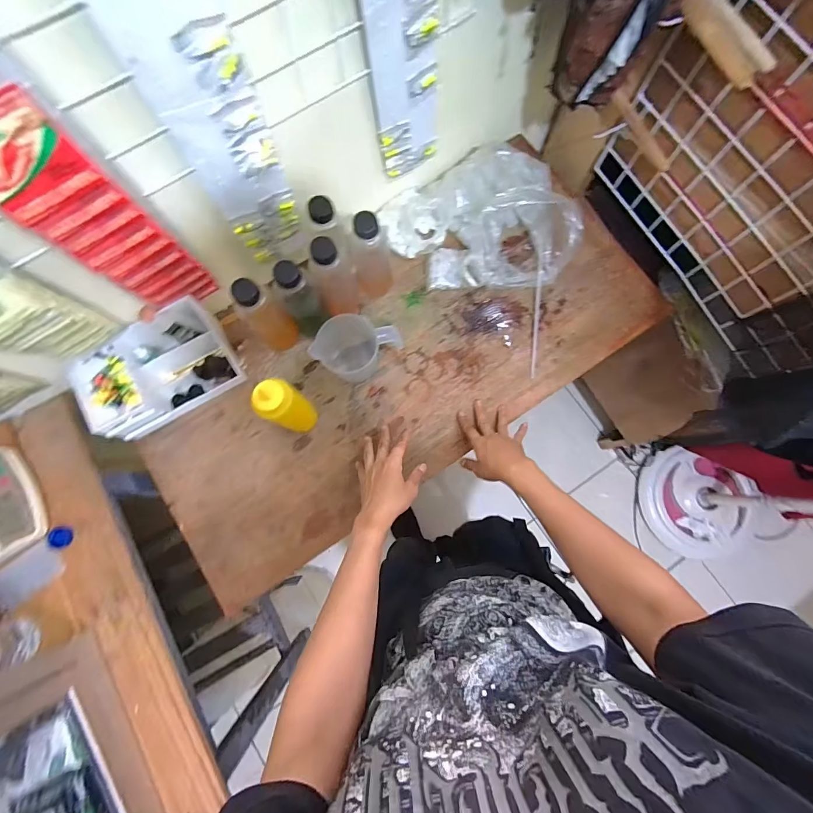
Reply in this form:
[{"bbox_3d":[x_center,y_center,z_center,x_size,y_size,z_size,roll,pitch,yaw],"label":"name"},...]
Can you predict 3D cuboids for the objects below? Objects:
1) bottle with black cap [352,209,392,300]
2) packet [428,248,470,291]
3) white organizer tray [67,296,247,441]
[{"bbox_3d":[-0.060,-0.263,0.673,0.062,0.184,0.061,-9,79,-1],"label":"bottle with black cap"},{"bbox_3d":[0.081,-0.267,0.753,0.073,0.026,0.073,1,79,1],"label":"packet"},{"bbox_3d":[-0.424,-0.058,0.678,0.227,0.110,0.144,-30,80,-5],"label":"white organizer tray"}]

